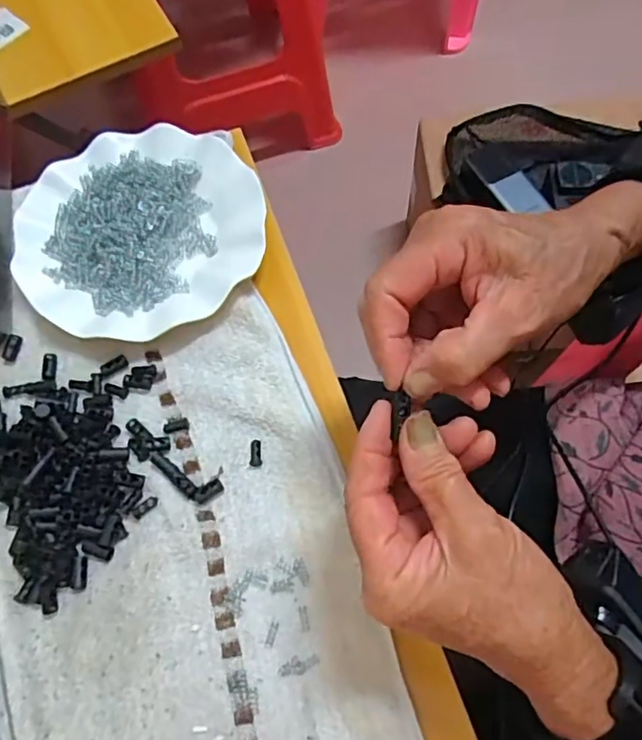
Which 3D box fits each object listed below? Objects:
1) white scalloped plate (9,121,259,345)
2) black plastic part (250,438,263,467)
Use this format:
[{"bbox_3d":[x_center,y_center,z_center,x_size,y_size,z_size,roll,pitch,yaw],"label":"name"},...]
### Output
[{"bbox_3d":[-0.137,-0.108,0.453,0.180,0.026,0.182,-1,66,2],"label":"white scalloped plate"},{"bbox_3d":[-0.042,0.053,0.384,0.007,0.005,0.018,-7,66,0],"label":"black plastic part"}]

